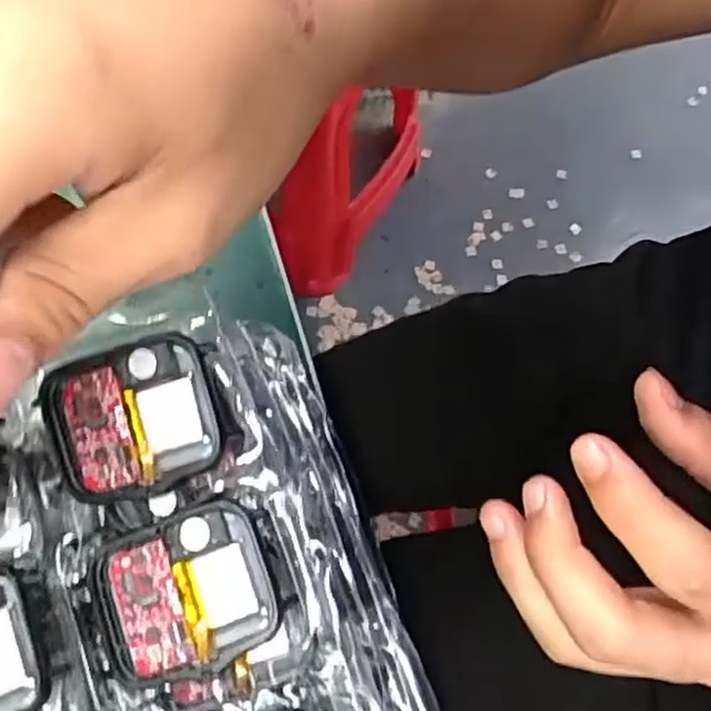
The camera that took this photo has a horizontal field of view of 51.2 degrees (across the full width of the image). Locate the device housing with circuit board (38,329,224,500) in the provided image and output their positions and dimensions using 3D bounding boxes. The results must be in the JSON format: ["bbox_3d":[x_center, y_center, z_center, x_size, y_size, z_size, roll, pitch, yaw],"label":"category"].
[{"bbox_3d":[-0.058,0.017,0.191,0.042,0.009,0.037,-13,72,-10],"label":"device housing with circuit board"}]

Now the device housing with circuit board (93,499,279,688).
[{"bbox_3d":[-0.043,0.059,0.186,0.042,0.006,0.037,-17,73,-11],"label":"device housing with circuit board"}]

